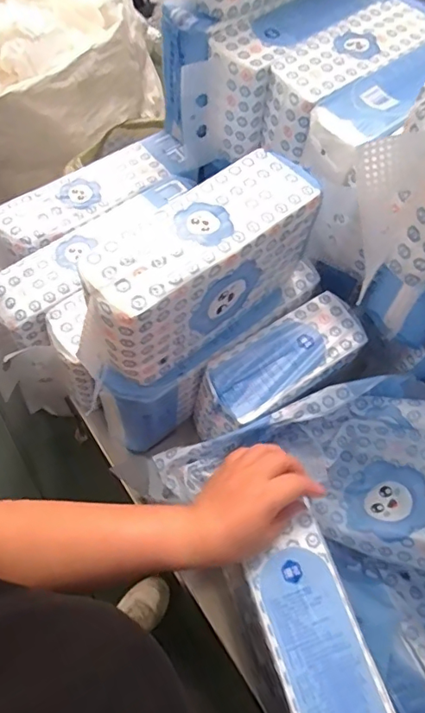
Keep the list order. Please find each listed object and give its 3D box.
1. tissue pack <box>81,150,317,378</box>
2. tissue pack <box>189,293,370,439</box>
[{"bbox_3d":[-0.010,-0.092,0.567,0.275,0.166,0.083,-38,70,-19],"label":"tissue pack"},{"bbox_3d":[0.083,0.032,0.677,0.228,0.136,0.091,-32,68,-17],"label":"tissue pack"}]

